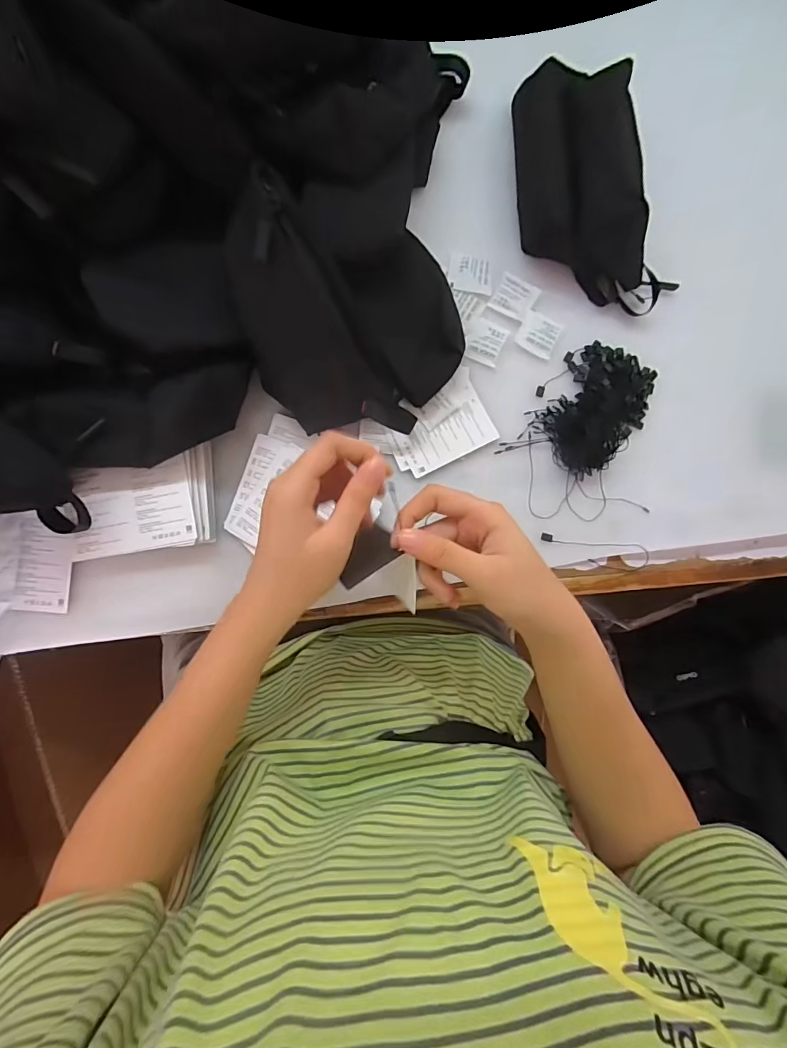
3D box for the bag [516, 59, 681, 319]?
[{"bbox_3d":[0.175,-0.312,0.410,0.110,0.071,0.217,-13,89,-6],"label":"bag"}]

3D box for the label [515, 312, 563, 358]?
[{"bbox_3d":[0.139,-0.182,0.434,0.037,0.005,0.038,24,86,-4],"label":"label"}]

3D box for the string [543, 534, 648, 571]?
[{"bbox_3d":[0.191,0.029,0.431,0.105,0.008,0.028,7,98,-3],"label":"string"}]

